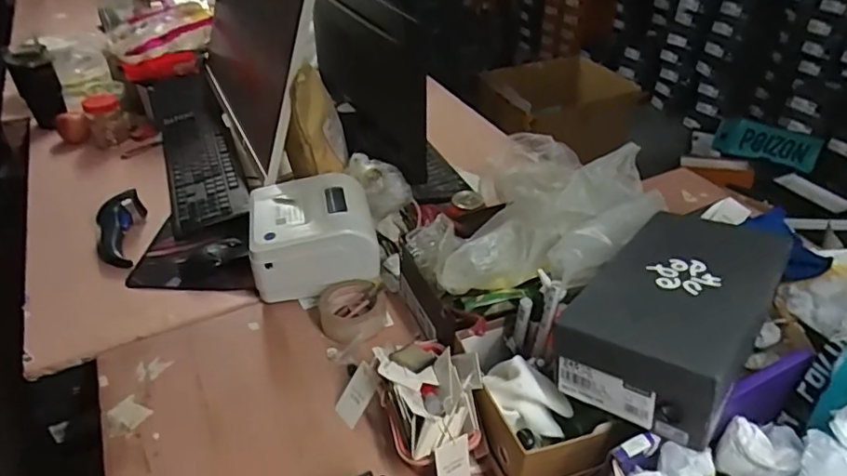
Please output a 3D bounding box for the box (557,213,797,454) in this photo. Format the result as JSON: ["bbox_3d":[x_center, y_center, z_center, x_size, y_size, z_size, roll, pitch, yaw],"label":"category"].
[{"bbox_3d":[0.281,0.069,0.640,0.166,0.096,0.292,24,44,28],"label":"box"}]

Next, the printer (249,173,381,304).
[{"bbox_3d":[-0.183,0.005,0.941,0.196,0.144,0.161,-11,39,-13],"label":"printer"}]

